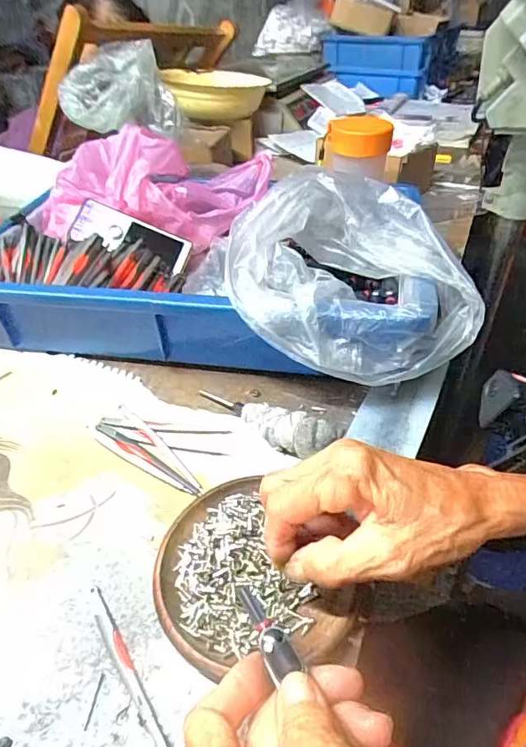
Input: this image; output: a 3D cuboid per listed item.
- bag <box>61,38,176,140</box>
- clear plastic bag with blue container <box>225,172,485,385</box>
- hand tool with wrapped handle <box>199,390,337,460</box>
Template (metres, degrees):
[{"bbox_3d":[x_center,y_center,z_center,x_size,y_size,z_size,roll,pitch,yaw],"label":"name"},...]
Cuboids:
[{"bbox_3d":[-0.209,-0.403,0.711,0.157,0.101,0.119,-13,39,-13],"label":"bag"},{"bbox_3d":[0.065,-0.082,0.393,0.184,0.100,0.145,-8,40,-8],"label":"clear plastic bag with blue container"},{"bbox_3d":[-0.005,0.034,0.369,0.118,0.026,0.029,20,43,27],"label":"hand tool with wrapped handle"}]

